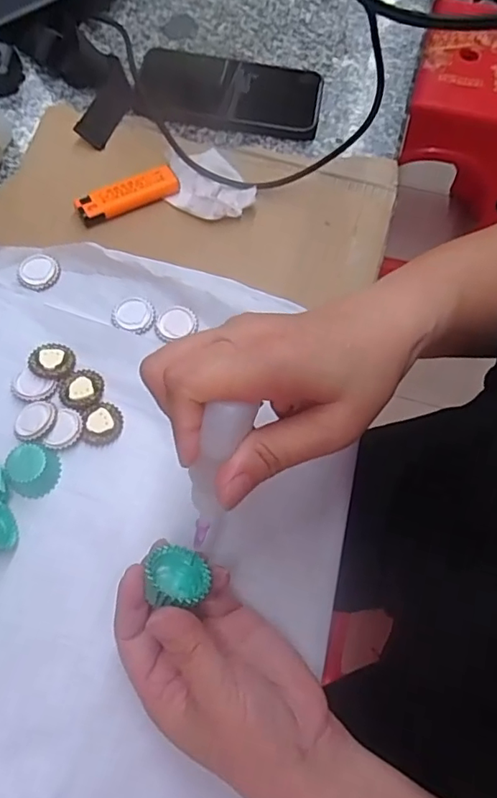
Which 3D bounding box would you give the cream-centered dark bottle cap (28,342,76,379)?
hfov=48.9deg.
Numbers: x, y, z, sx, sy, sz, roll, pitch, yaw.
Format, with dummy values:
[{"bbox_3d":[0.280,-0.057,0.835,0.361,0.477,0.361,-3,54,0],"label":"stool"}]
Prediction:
[{"bbox_3d":[-0.130,-0.027,0.360,0.028,0.009,0.028,1,65,-1],"label":"cream-centered dark bottle cap"}]

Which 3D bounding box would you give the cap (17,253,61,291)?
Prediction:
[{"bbox_3d":[-0.150,-0.091,0.390,0.030,0.004,0.028,1,65,-1],"label":"cap"}]

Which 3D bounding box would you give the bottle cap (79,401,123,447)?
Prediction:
[{"bbox_3d":[-0.093,0.015,0.347,0.025,0.004,0.029,1,65,-1],"label":"bottle cap"}]

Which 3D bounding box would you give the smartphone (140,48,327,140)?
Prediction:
[{"bbox_3d":[-0.018,-0.276,0.487,0.164,0.014,0.079,10,65,3],"label":"smartphone"}]

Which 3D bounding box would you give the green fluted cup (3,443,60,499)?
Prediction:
[{"bbox_3d":[-0.131,0.043,0.330,0.028,0.017,0.029,1,65,-1],"label":"green fluted cup"}]

